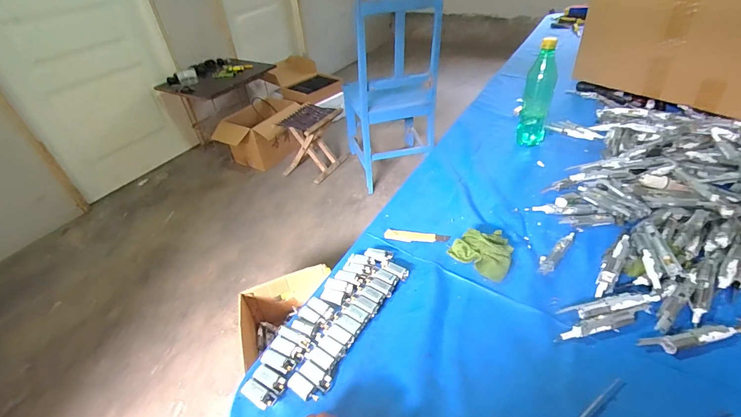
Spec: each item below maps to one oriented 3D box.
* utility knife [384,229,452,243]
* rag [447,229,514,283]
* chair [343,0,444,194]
[{"bbox_3d":[0.085,0.052,0.653,0.115,0.008,0.026,4,40,11],"label":"utility knife"},{"bbox_3d":[0.192,0.067,0.592,0.074,0.039,0.097,-34,47,-31],"label":"rag"},{"bbox_3d":[0.083,-0.577,1.708,0.377,0.780,0.385,-14,40,-11],"label":"chair"}]

